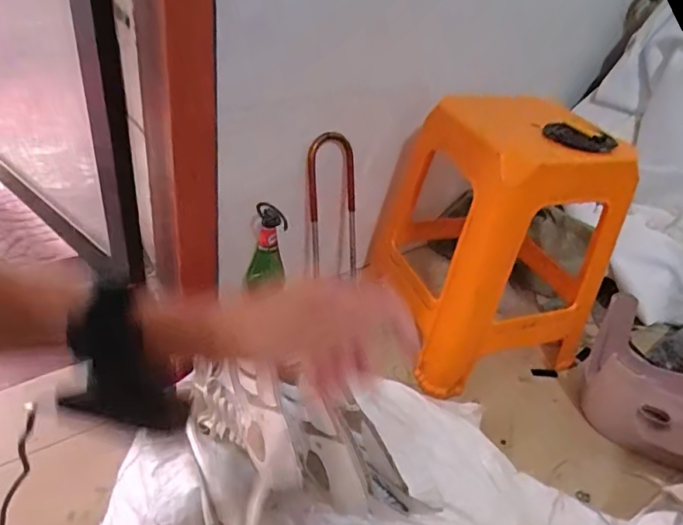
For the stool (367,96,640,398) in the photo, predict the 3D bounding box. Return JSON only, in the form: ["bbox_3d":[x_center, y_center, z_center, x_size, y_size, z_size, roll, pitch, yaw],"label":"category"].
[{"bbox_3d":[0.301,-0.063,1.031,0.357,0.447,0.415,-2,36,-13],"label":"stool"}]

